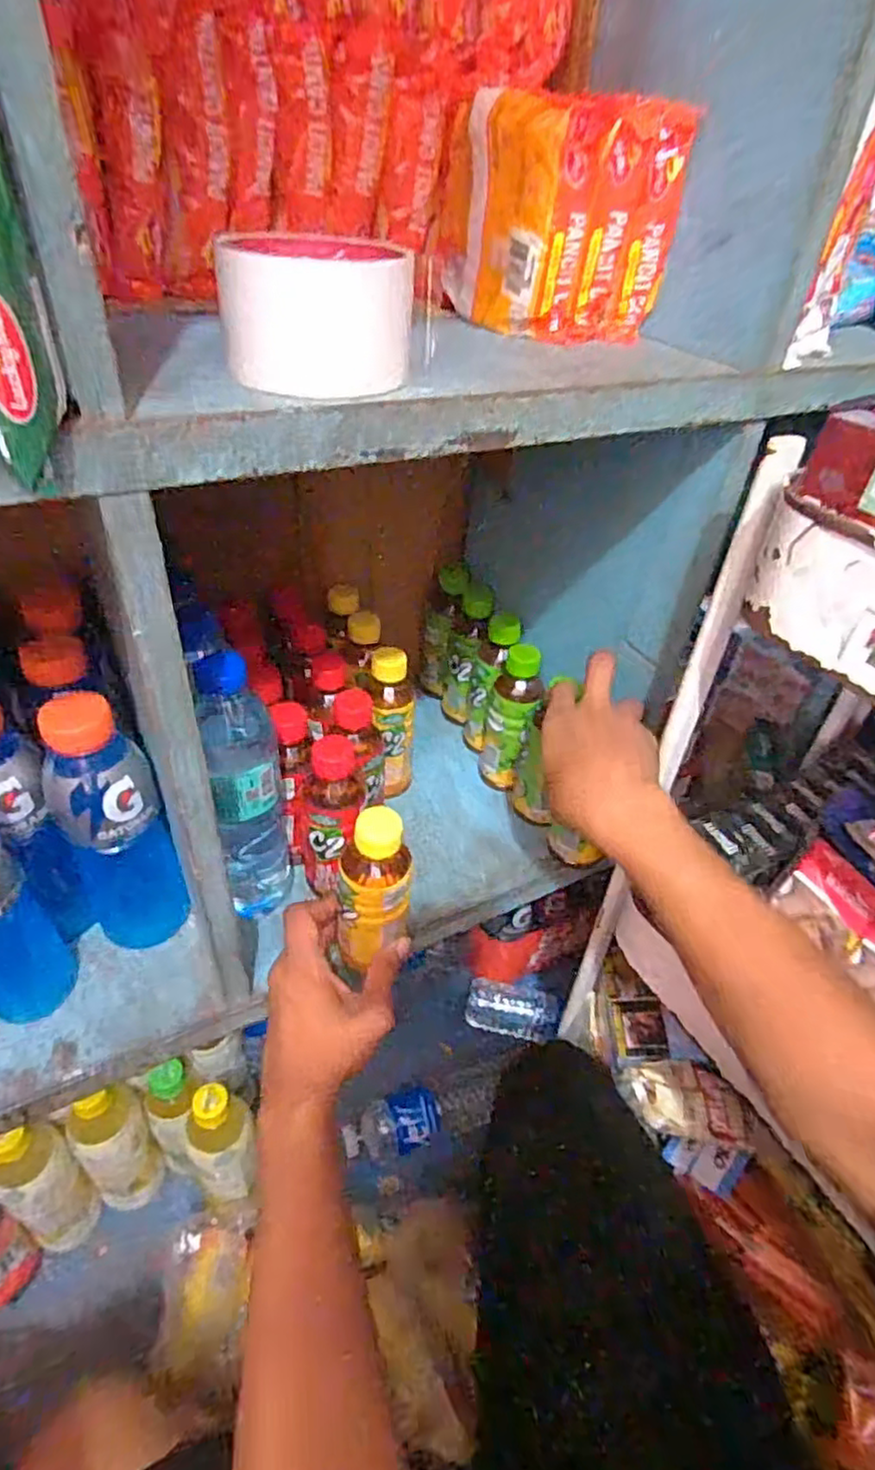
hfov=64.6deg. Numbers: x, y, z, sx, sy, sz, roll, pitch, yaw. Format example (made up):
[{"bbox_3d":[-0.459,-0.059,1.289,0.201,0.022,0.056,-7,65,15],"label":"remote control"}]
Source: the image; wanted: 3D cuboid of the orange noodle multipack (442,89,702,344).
[{"bbox_3d":[0.071,-0.297,0.401,0.107,0.104,0.089,-16,44,-24],"label":"orange noodle multipack"}]

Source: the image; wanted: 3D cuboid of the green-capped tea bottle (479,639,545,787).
[{"bbox_3d":[0.068,-0.013,0.633,0.045,0.136,0.057,7,39,3],"label":"green-capped tea bottle"}]

